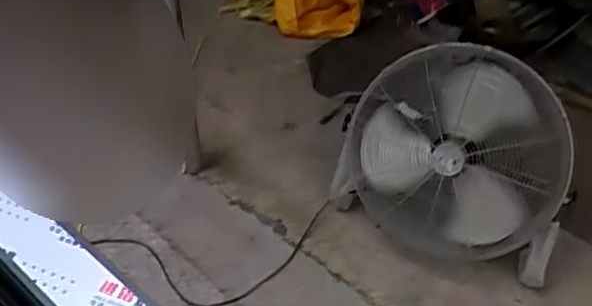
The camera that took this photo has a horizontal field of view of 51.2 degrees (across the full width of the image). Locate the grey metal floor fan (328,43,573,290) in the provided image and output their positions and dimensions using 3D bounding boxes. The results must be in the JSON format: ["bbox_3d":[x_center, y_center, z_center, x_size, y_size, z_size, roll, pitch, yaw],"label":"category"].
[{"bbox_3d":[0.427,0.017,1.581,0.560,0.483,0.396,29,50,27],"label":"grey metal floor fan"}]

